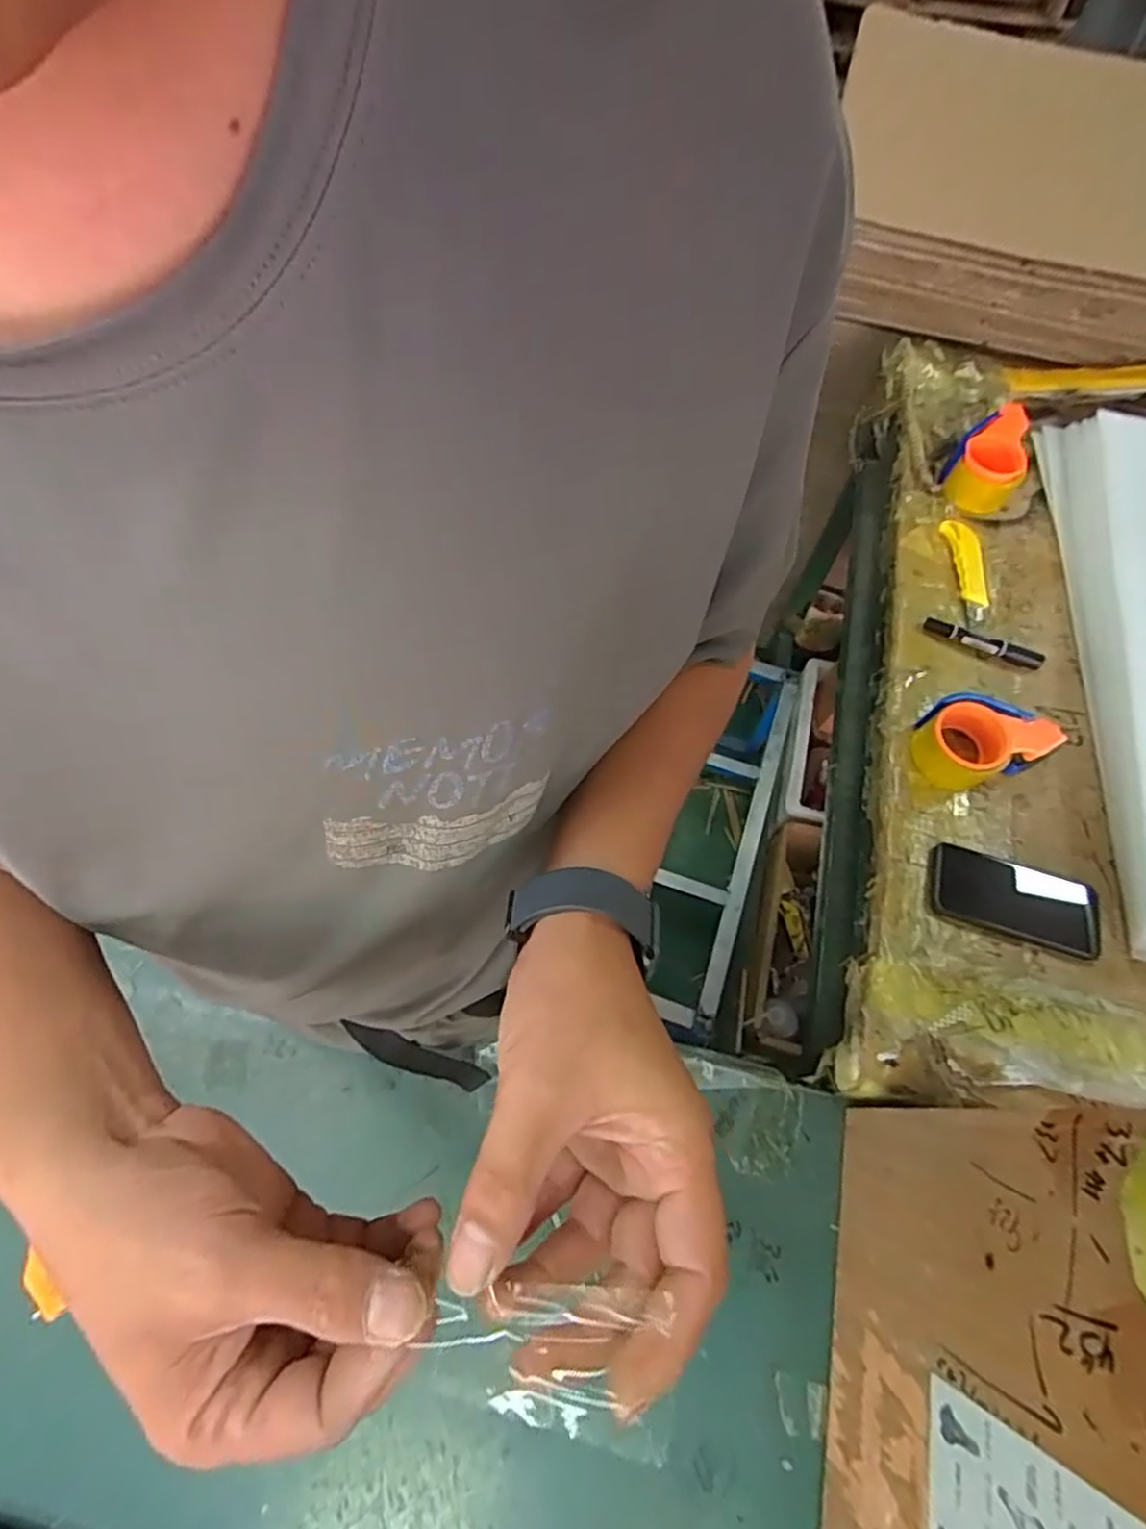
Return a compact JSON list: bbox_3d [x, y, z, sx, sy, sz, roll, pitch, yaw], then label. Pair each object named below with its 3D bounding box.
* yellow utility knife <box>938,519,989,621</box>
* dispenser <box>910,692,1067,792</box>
[{"bbox_3d":[0.512,-0.257,0.887,0.038,0.016,0.147,1,63,-2],"label":"yellow utility knife"},{"bbox_3d":[0.443,-0.030,0.753,0.135,0.056,0.096,-19,65,-11],"label":"dispenser"}]

